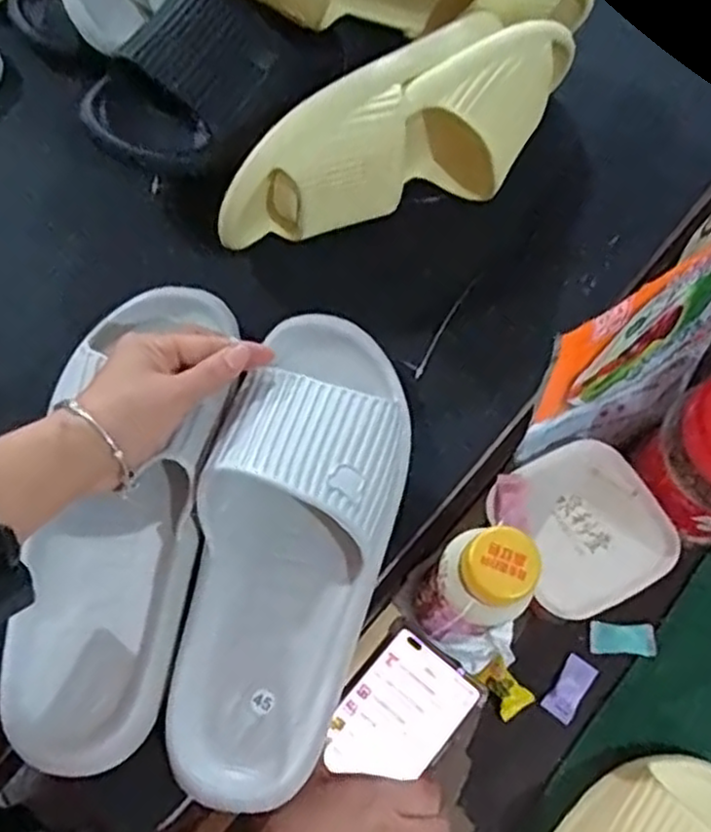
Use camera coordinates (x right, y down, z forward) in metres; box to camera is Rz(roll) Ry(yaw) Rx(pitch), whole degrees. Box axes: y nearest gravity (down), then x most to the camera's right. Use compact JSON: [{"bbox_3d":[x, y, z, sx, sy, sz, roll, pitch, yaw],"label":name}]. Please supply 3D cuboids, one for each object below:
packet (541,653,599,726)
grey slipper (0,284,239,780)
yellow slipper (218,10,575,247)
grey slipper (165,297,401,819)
[{"bbox_3d":[0.154,0.195,0.528,0.023,0.006,0.046,37,71,14],"label":"packet"},{"bbox_3d":[-0.142,0.044,0.435,0.108,0.058,0.297,6,69,2],"label":"grey slipper"},{"bbox_3d":[0.043,-0.191,0.517,0.283,0.097,0.087,-40,73,-16],"label":"yellow slipper"},{"bbox_3d":[-0.034,0.067,0.428,0.104,0.070,0.288,12,72,4],"label":"grey slipper"}]

